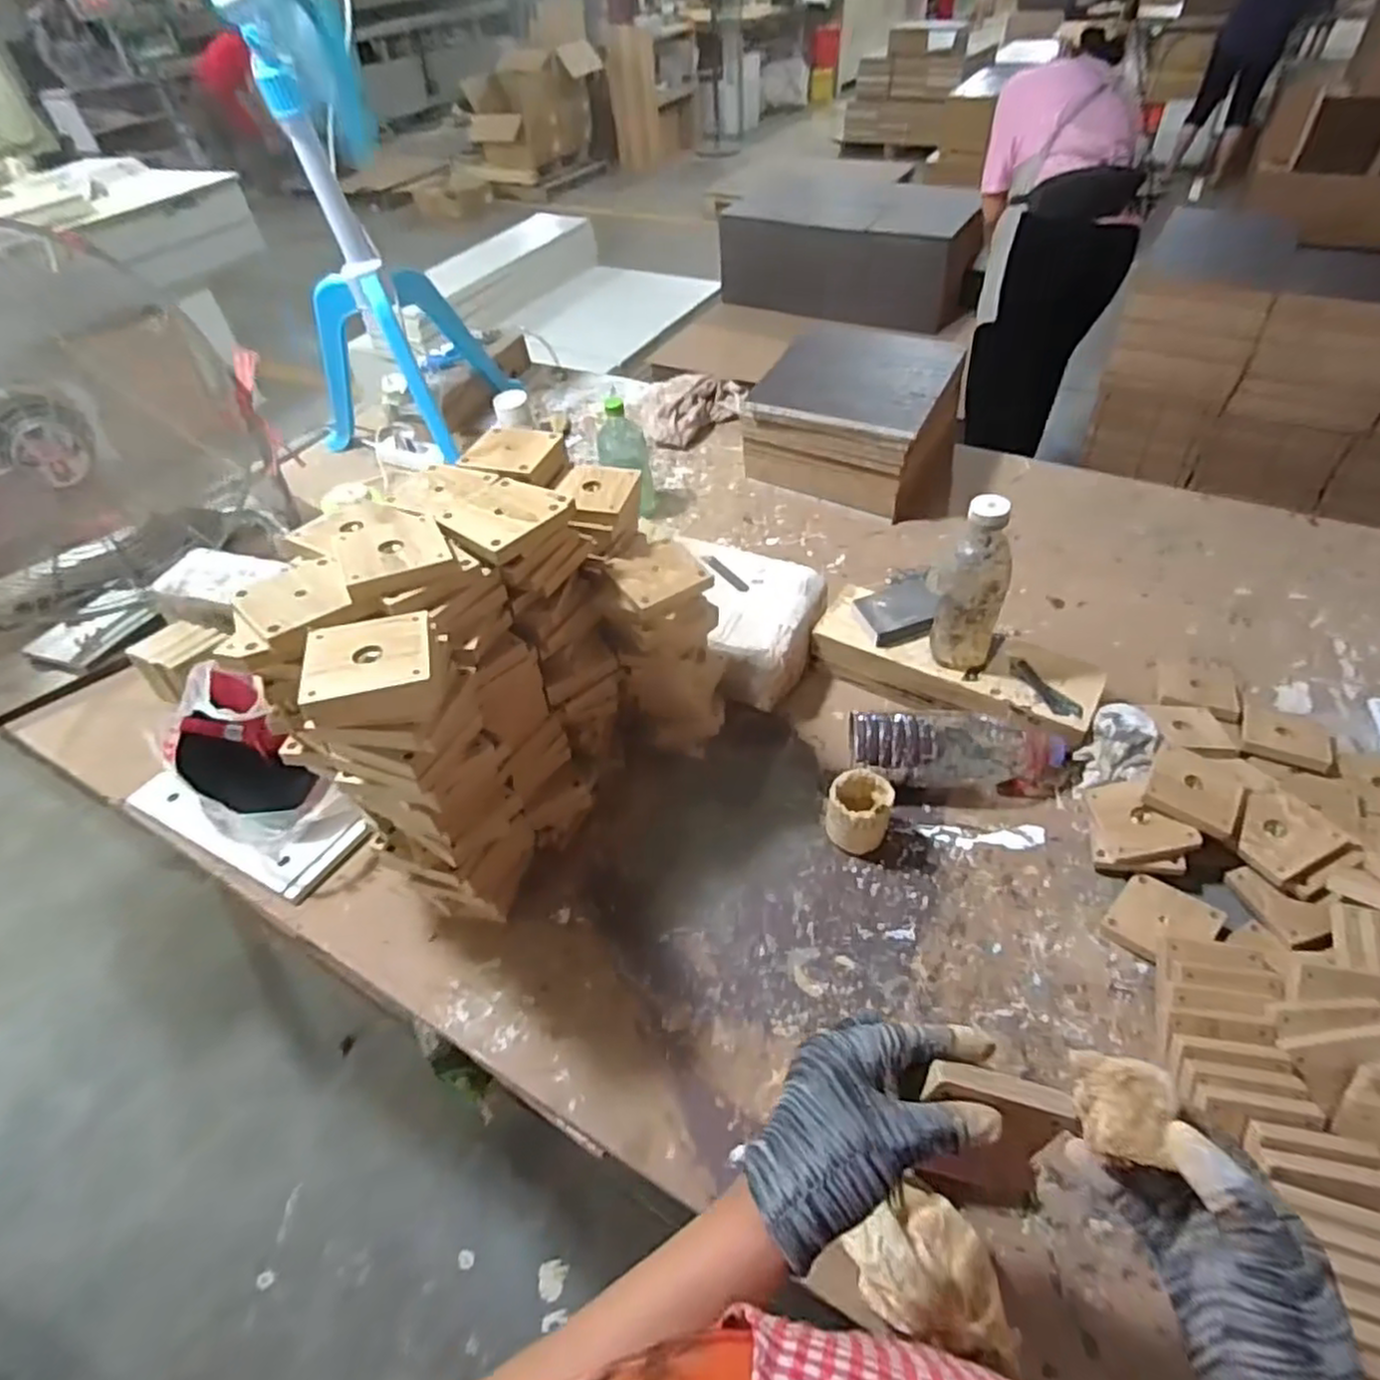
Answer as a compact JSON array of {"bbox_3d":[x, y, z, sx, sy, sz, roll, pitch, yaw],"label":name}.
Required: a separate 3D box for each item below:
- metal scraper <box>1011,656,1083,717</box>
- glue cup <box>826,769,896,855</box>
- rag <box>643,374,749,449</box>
[{"bbox_3d":[0.415,-0.003,0.851,0.034,0.008,0.104,-22,49,-14],"label":"metal scraper"},{"bbox_3d":[0.183,0.135,0.791,0.064,0.071,0.069,-2,47,3],"label":"glue cup"},{"bbox_3d":[0.010,-0.554,1.415,0.222,0.076,0.128,-32,53,-22],"label":"rag"}]

